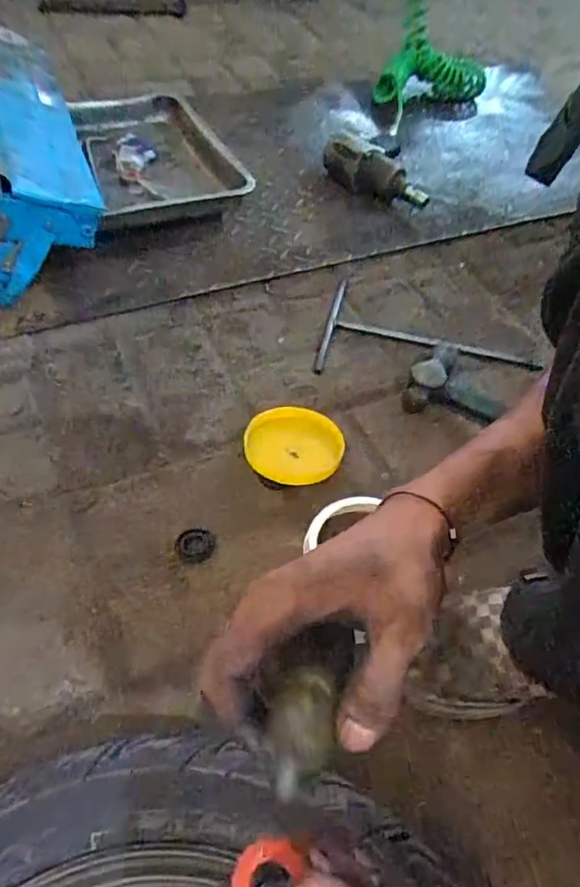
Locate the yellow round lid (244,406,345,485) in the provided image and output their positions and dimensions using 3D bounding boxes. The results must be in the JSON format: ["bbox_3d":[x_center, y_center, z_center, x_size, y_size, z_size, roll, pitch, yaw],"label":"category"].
[{"bbox_3d":[0.005,0.004,0.630,0.098,0.026,0.106,3,52,-3],"label":"yellow round lid"}]

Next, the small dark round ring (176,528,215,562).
[{"bbox_3d":[-0.092,0.098,0.551,0.036,0.004,0.033,-2,53,-7],"label":"small dark round ring"}]

